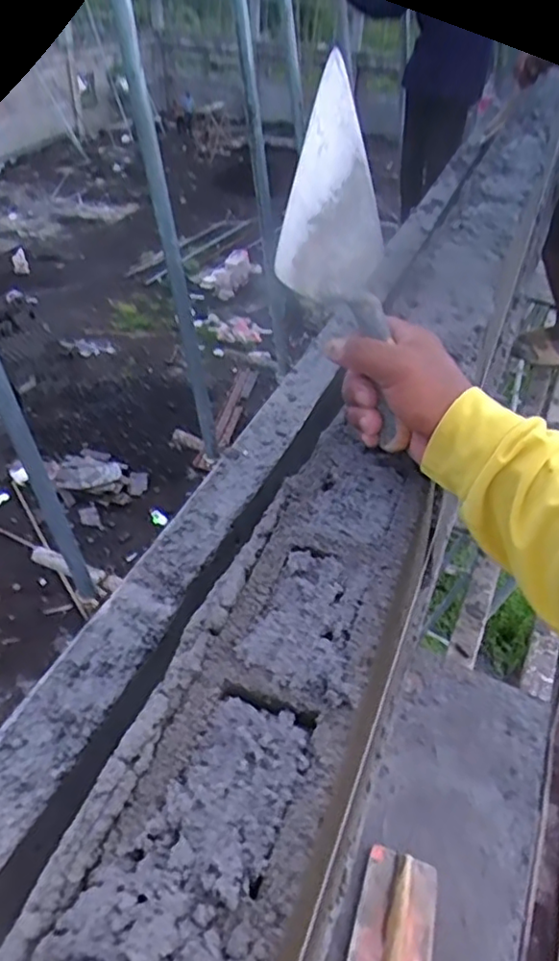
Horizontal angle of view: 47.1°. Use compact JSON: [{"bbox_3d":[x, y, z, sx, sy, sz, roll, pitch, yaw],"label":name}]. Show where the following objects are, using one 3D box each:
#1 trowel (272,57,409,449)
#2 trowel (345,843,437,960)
[{"bbox_3d":[0.046,-0.170,0.520,0.094,0.281,0.089,-8,8,-6],"label":"trowel"},{"bbox_3d":[0.209,0.848,1.187,0.151,0.034,0.295,13,42,11],"label":"trowel"}]

